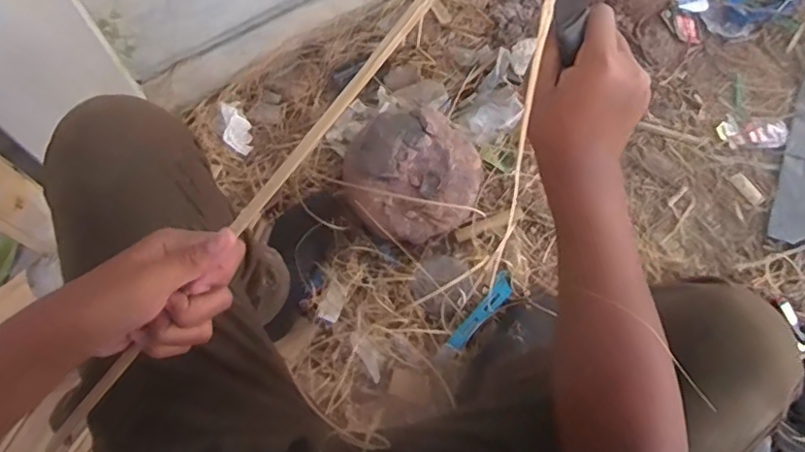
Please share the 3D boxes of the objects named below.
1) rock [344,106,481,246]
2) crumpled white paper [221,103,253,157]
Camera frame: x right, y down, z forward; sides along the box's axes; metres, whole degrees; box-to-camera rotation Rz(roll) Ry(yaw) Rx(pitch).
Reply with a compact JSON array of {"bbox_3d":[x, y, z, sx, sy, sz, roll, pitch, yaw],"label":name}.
[{"bbox_3d":[0.018,-0.072,0.947,0.205,0.127,0.190,0,67,1],"label":"rock"},{"bbox_3d":[-0.307,-0.179,1.080,0.051,0.016,0.093,-4,95,-16],"label":"crumpled white paper"}]

